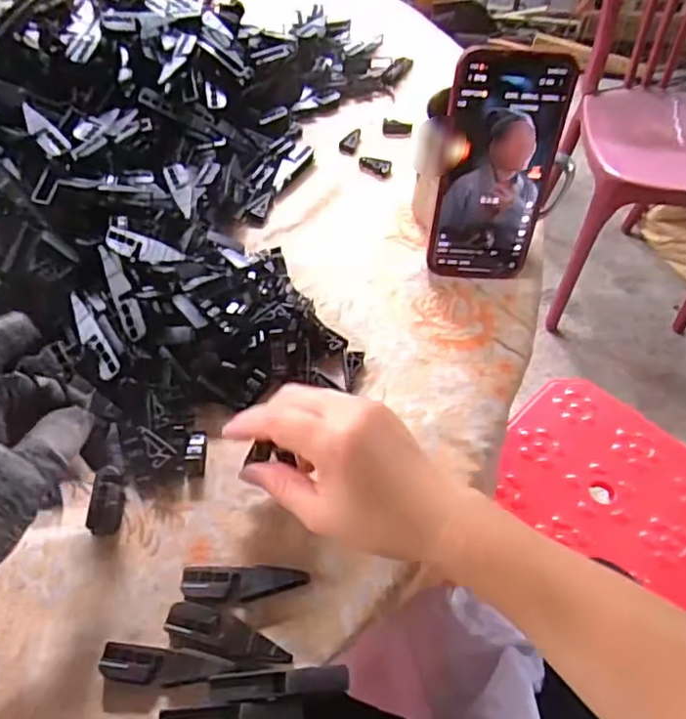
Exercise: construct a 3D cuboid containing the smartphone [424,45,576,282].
[{"bbox_3d":[0.107,-0.128,0.411,0.076,0.159,0.006,3,40,1],"label":"smartphone"}]

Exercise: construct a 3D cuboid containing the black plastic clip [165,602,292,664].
[{"bbox_3d":[-0.058,0.142,0.301,0.064,0.010,0.021,10,56,4],"label":"black plastic clip"}]

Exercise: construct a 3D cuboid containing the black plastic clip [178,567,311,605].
[{"bbox_3d":[-0.052,0.120,0.314,0.065,0.013,0.017,0,55,-3],"label":"black plastic clip"}]

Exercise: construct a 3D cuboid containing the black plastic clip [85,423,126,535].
[{"bbox_3d":[-0.136,0.069,0.343,0.016,0.012,0.063,-2,62,-4],"label":"black plastic clip"}]

